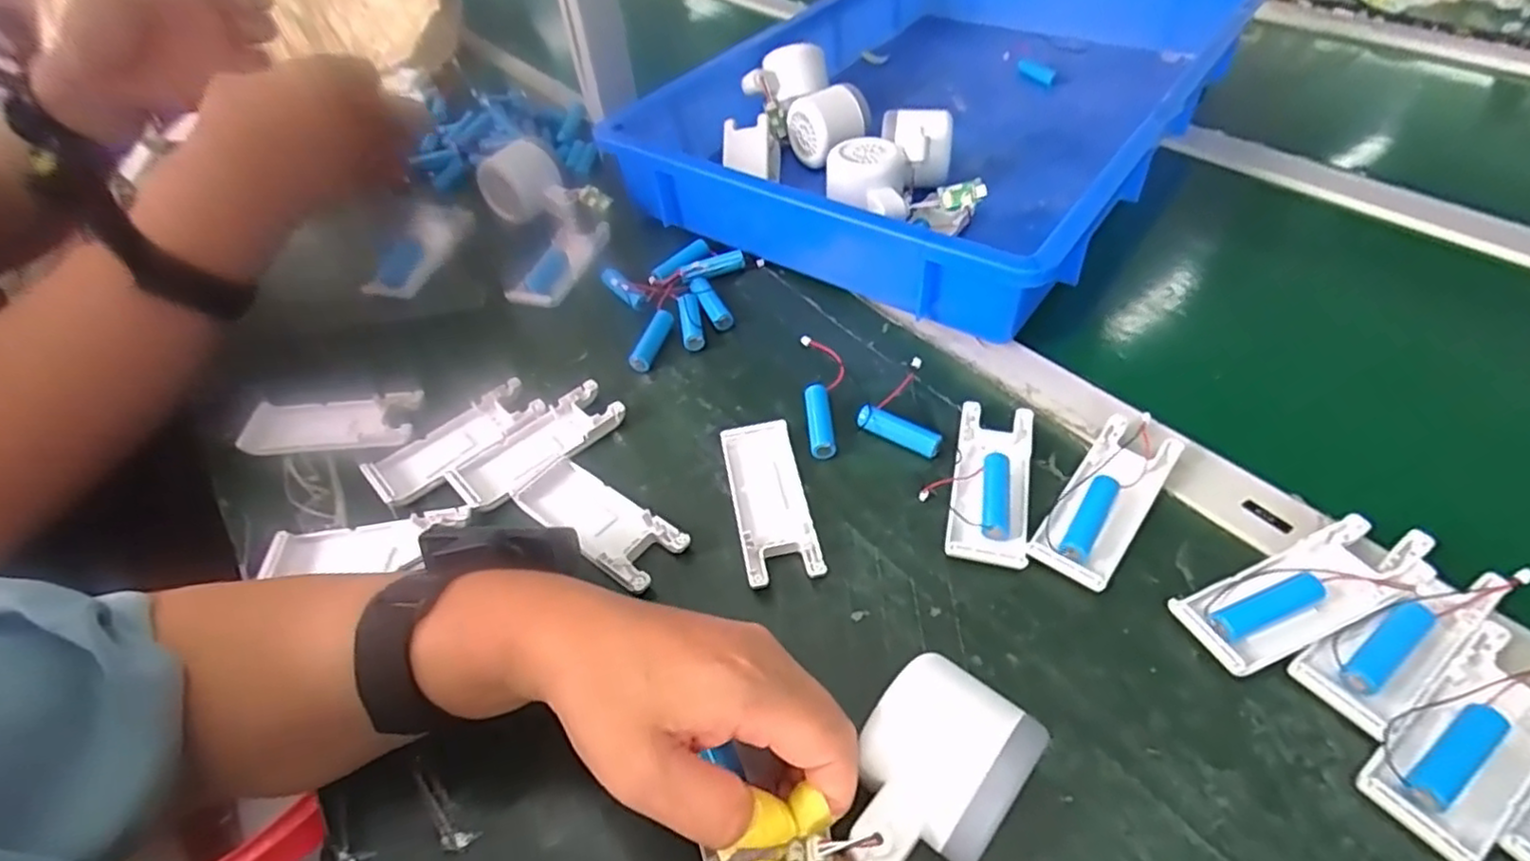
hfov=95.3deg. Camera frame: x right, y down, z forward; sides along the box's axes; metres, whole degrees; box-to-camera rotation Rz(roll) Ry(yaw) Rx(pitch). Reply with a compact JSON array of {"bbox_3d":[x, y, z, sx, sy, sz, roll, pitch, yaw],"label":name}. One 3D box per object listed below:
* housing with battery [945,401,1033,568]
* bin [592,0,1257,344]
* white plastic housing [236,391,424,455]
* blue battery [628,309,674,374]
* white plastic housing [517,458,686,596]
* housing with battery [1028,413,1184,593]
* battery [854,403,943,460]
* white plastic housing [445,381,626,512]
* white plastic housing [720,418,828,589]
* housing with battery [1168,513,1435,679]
[{"bbox_3d":[0.122,0.027,0.379,0.040,0.011,0.100,8,49,14],"label":"housing with battery"},{"bbox_3d":[0.169,-0.302,0.626,0.359,0.089,0.553,28,57,28],"label":"bin"},{"bbox_3d":[-0.279,-0.005,0.449,0.105,0.015,0.039,-8,47,0],"label":"white plastic housing"},{"bbox_3d":[-0.079,-0.063,0.480,0.014,0.015,0.052,14,51,19],"label":"blue battery"},{"bbox_3d":[-0.093,0.050,0.384,0.103,0.013,0.039,27,57,28],"label":"white plastic housing"},{"bbox_3d":[0.179,0.034,0.364,0.038,0.025,0.104,29,57,28],"label":"housing with battery"},{"bbox_3d":[0.078,0.000,0.408,0.049,0.012,0.017,23,54,25],"label":"battery"},{"bbox_3d":[-0.138,0.009,0.425,0.104,0.014,0.041,-36,53,-23],"label":"white plastic housing"},{"bbox_3d":[0.003,0.038,0.384,0.041,0.013,0.101,-11,48,-3],"label":"white plastic housing"},{"bbox_3d":[0.246,0.077,0.323,0.105,0.021,0.041,-19,48,-10],"label":"housing with battery"}]

